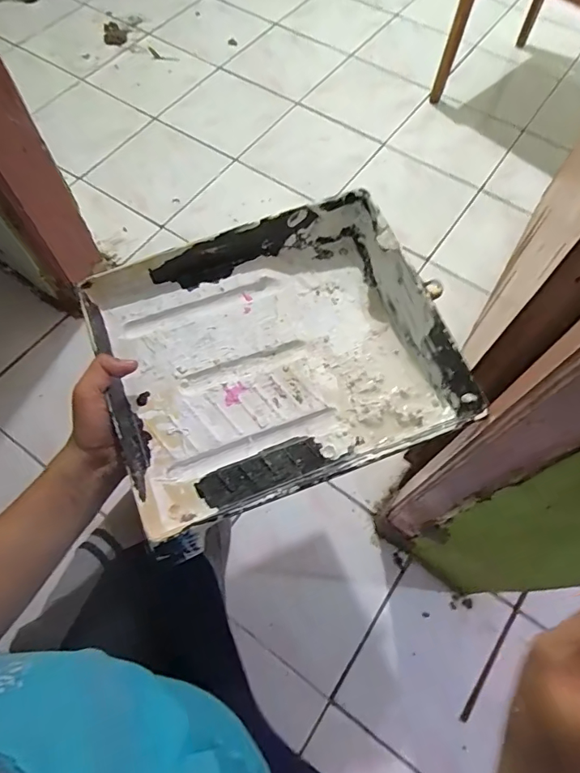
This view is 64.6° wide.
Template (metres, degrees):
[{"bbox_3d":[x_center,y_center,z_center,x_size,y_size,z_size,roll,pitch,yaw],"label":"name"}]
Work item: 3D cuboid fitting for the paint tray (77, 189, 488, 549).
[{"bbox_3d":[-0.017,-0.037,0.488,0.340,0.073,0.290,-19,66,-11],"label":"paint tray"}]

